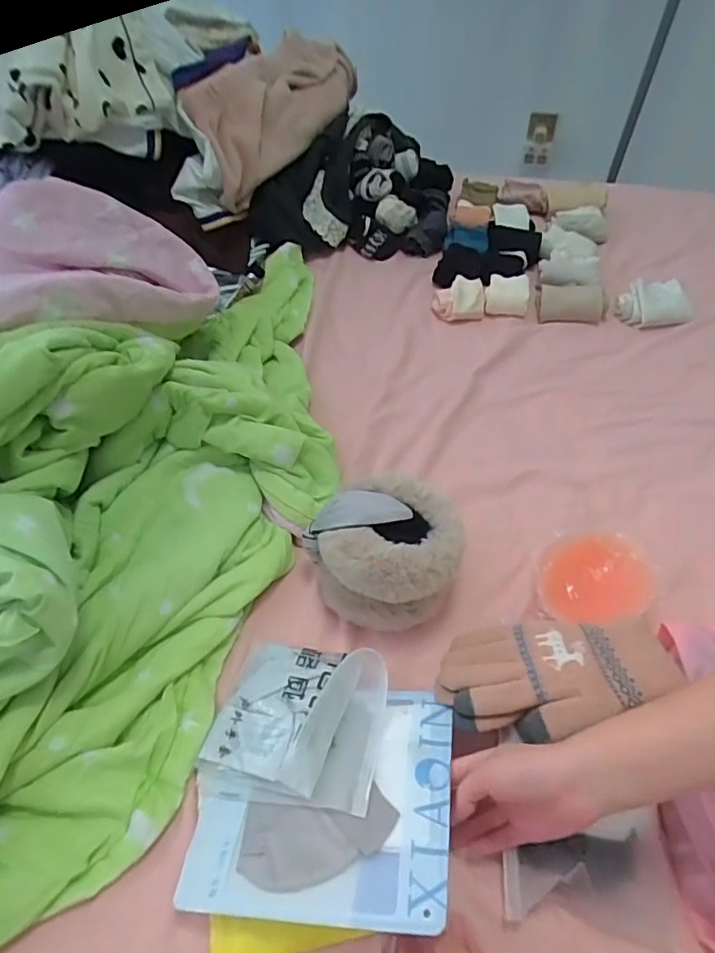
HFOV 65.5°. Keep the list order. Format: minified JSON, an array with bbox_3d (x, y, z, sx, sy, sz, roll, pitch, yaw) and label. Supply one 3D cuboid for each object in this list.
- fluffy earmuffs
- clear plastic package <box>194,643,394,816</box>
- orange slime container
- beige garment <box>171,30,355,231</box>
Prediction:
[{"bbox_3d":[0.031,0.079,0.564,0.136,0.110,0.126,0,52,0],"label":"fluffy earmuffs"},{"bbox_3d":[-0.055,0.212,0.491,0.151,0.045,0.135,6,52,5],"label":"clear plastic package"},{"bbox_3d":[0.249,0.107,0.582,0.114,0.026,0.116,8,52,6],"label":"orange slime container"},{"bbox_3d":[-0.158,-0.643,0.988,0.211,0.168,0.469,8,52,7],"label":"beige garment"}]

